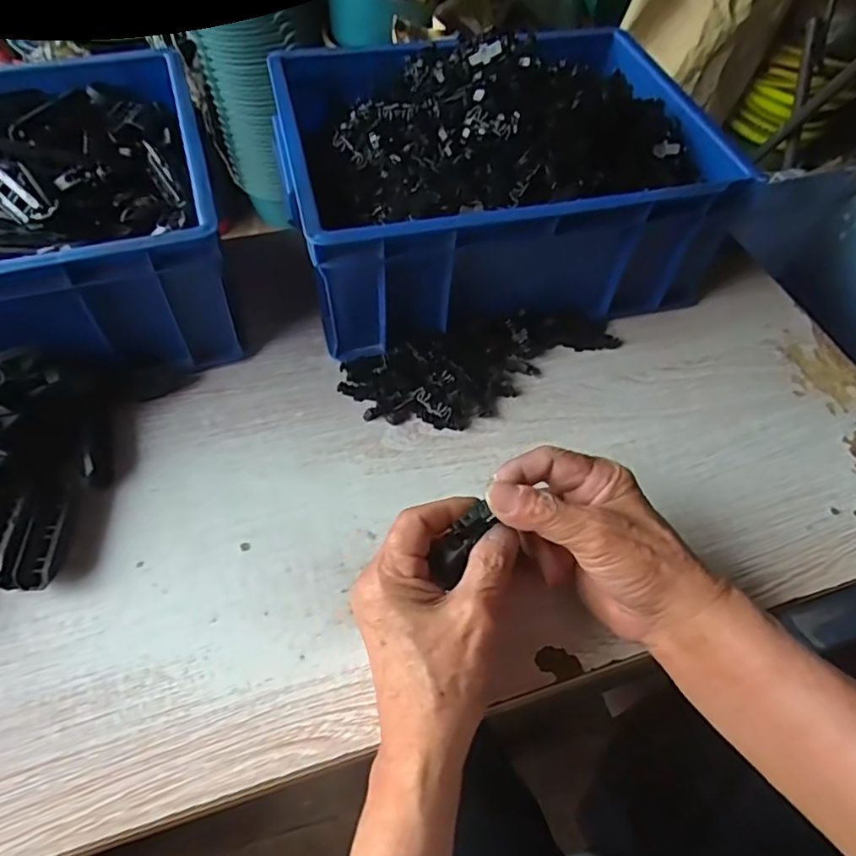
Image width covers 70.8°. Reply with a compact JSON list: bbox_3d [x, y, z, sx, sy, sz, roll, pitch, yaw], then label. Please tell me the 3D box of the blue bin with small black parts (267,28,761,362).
[{"bbox_3d":[0.052,-0.215,0.510,0.331,0.160,0.251,-12,57,-12],"label":"blue bin with small black parts"}]

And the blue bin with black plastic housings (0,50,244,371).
[{"bbox_3d":[-0.336,-0.149,0.462,0.332,0.123,0.269,-15,57,-14],"label":"blue bin with black plastic housings"}]

